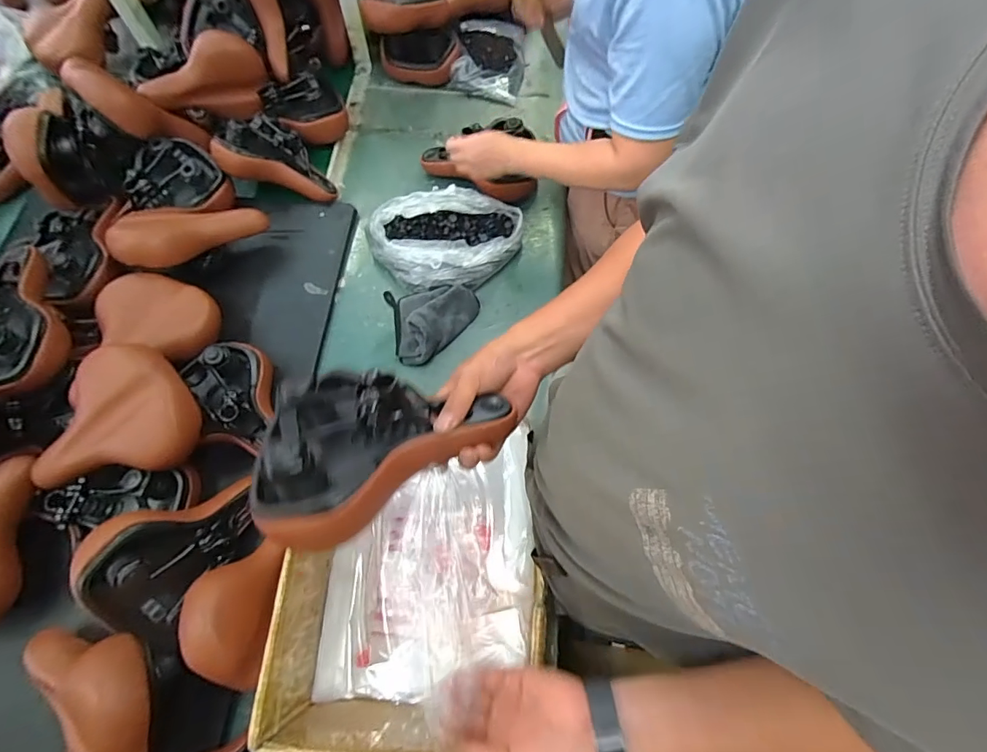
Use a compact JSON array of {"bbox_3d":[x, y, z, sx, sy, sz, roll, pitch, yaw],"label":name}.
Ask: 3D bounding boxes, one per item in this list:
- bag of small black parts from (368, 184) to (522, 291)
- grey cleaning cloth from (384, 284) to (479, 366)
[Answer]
[{"bbox_3d":[-0.090,-0.274,0.942,0.296,0.080,0.200,-14,69,-7],"label":"bag of small black parts"},{"bbox_3d":[-0.118,-0.106,0.879,0.181,0.055,0.160,-3,68,-2],"label":"grey cleaning cloth"}]

